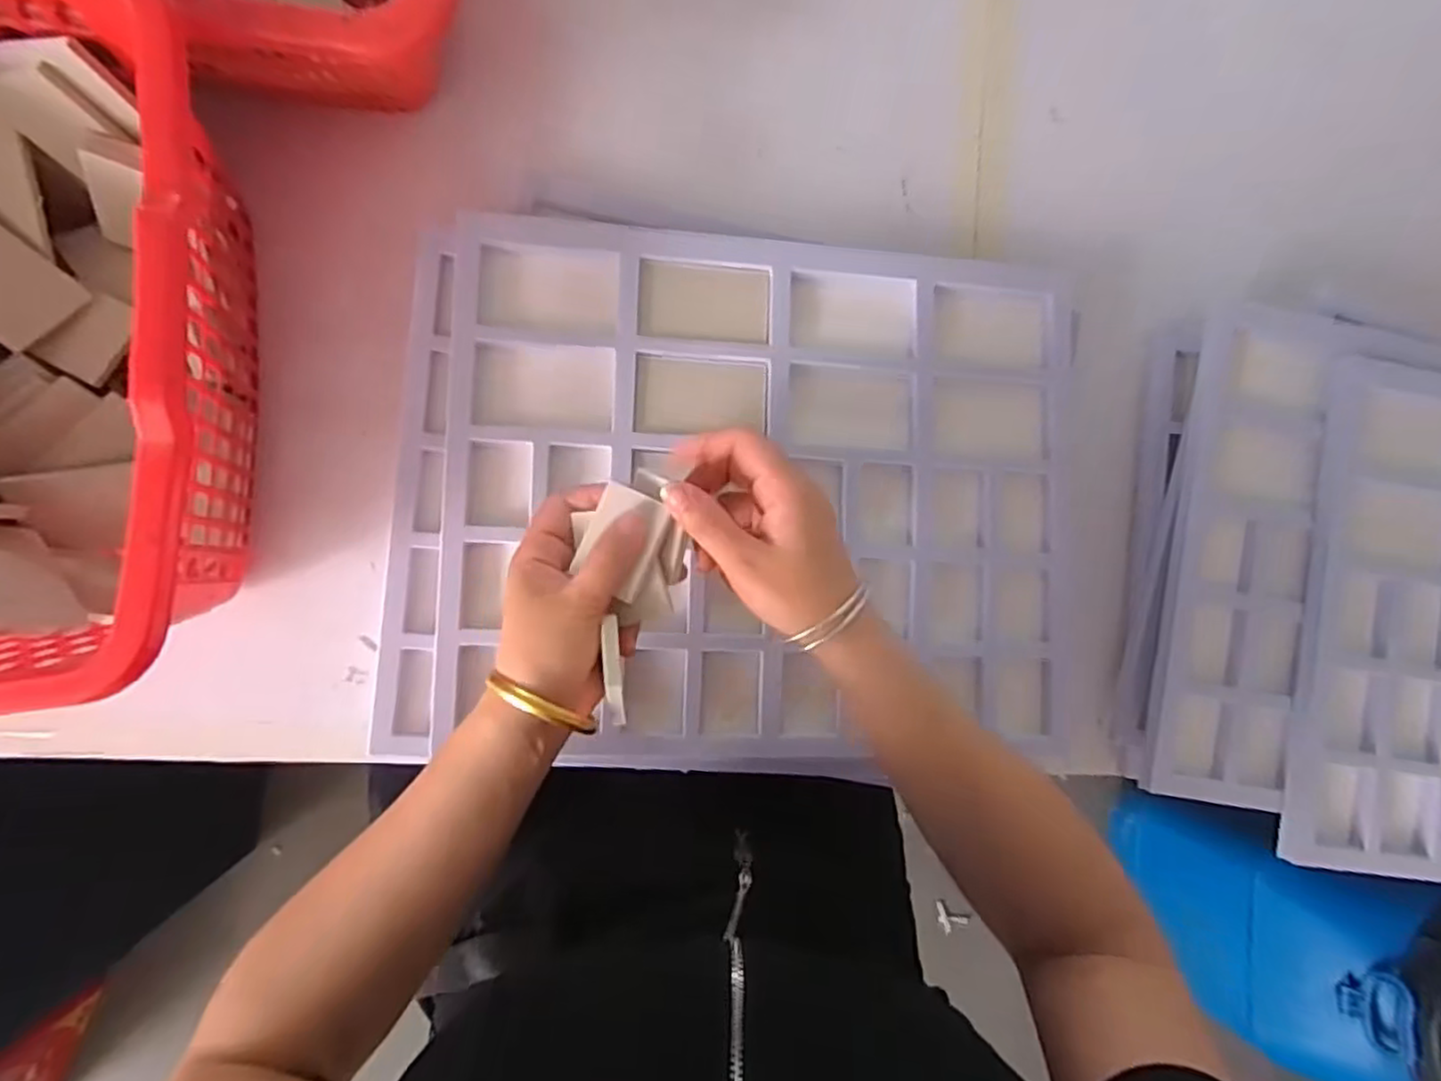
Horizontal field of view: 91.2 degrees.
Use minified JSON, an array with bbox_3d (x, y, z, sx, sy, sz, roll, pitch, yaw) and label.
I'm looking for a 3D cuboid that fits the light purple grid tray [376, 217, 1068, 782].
[{"bbox_3d":[0.033,-0.023,0.493,0.490,0.047,0.375,6,88,-7],"label":"light purple grid tray"}]

